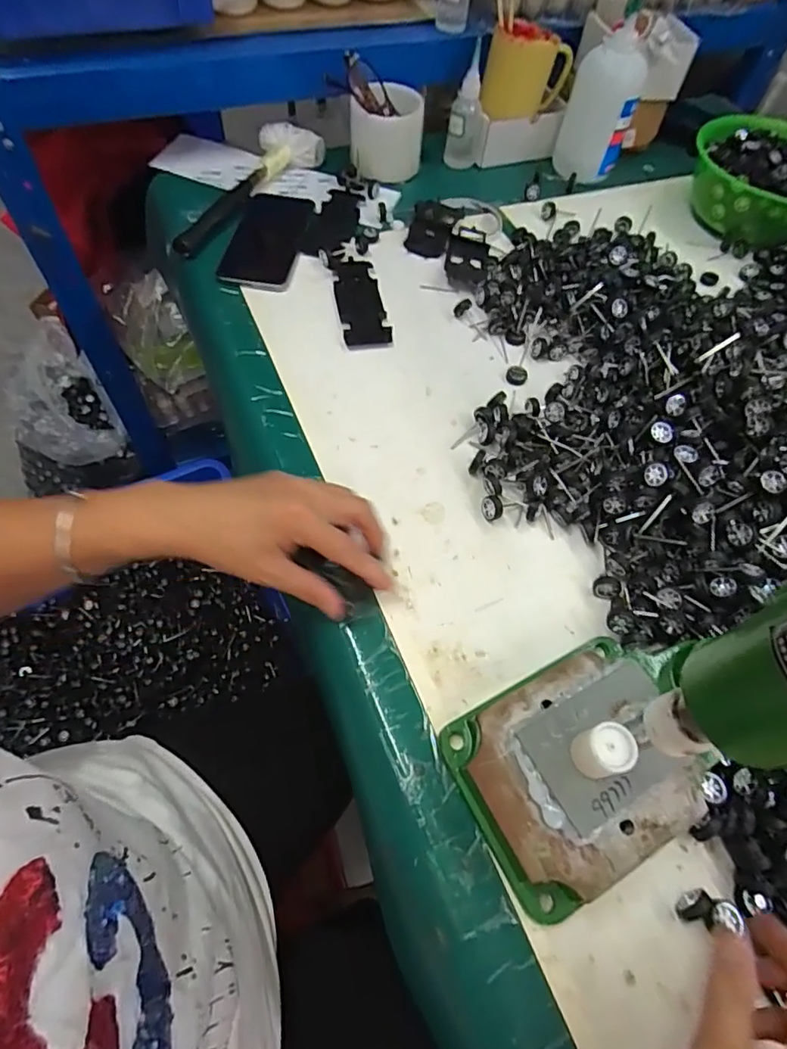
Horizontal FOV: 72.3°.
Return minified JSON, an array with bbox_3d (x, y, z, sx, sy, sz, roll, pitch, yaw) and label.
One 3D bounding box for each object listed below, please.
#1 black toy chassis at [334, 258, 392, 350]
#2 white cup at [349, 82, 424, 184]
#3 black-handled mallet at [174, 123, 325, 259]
[{"bbox_3d":[-0.034,-0.230,0.554,0.046,0.010,0.130,-6,60,-8],"label":"black toy chassis"},{"bbox_3d":[-0.009,-0.488,0.667,0.088,0.073,0.089,3,60,-3],"label":"white cup"},{"bbox_3d":[-0.178,-0.396,0.629,0.068,0.030,0.249,29,62,12],"label":"black-handled mallet"}]

